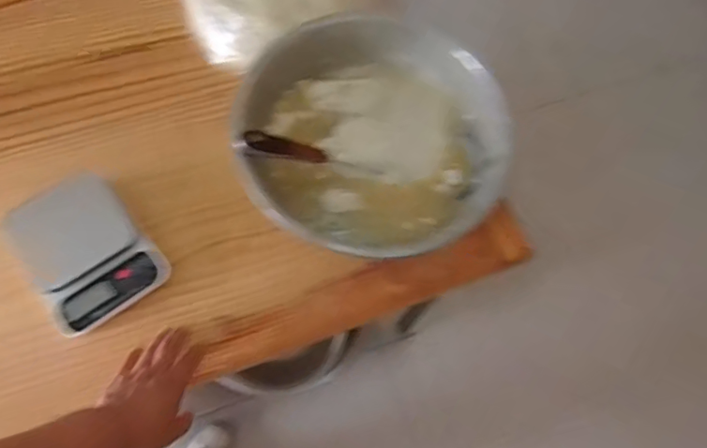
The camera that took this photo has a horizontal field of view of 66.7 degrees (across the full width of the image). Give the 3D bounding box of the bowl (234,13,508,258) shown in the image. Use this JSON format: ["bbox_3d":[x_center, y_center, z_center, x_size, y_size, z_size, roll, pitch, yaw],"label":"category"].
[{"bbox_3d":[0.031,-0.104,0.659,0.294,0.103,0.306,2,69,-5],"label":"bowl"}]

